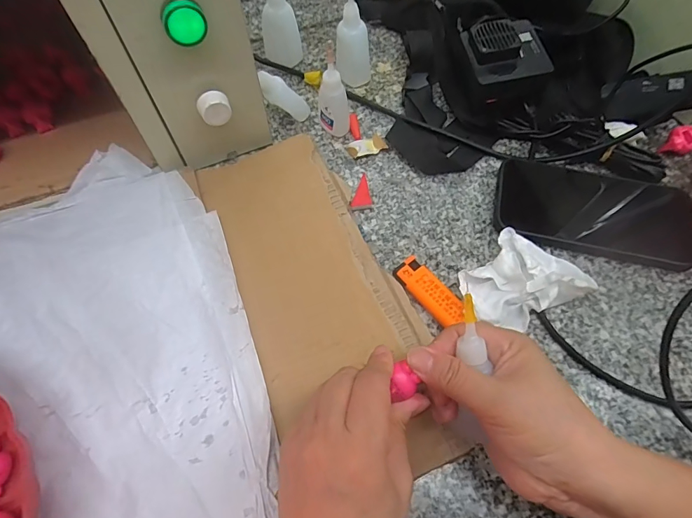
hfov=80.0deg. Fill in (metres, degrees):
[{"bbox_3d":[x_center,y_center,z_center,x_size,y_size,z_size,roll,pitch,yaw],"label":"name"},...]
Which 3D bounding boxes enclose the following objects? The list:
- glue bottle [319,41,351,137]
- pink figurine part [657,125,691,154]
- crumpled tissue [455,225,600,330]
[{"bbox_3d":[-0.011,-0.154,0.387,0.029,0.087,0.021,17,62,9],"label":"glue bottle"},{"bbox_3d":[0.321,-0.112,0.395,0.023,0.027,0.024,-39,68,-19],"label":"pink figurine part"},{"bbox_3d":[0.130,0.021,0.316,0.080,0.037,0.072,-37,67,-18],"label":"crumpled tissue"}]

